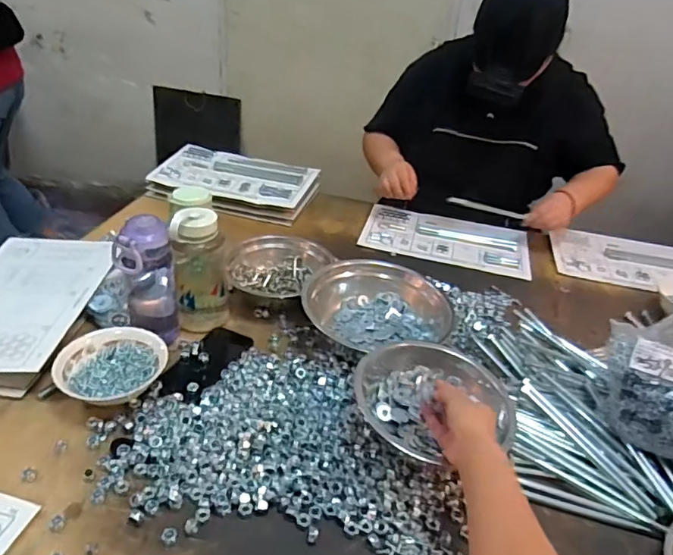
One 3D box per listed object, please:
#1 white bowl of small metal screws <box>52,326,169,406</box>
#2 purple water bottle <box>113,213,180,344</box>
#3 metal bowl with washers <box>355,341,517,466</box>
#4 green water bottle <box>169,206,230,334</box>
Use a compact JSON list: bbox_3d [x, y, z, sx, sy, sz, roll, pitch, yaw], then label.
[{"bbox_3d":[-0.321,0.125,0.773,0.148,0.045,0.112,-3,33,-13],"label":"white bowl of small metal screws"},{"bbox_3d":[-0.290,0.012,0.824,0.084,0.205,0.060,-7,34,-22],"label":"purple water bottle"},{"bbox_3d":[0.126,0.164,0.709,0.188,0.082,0.162,-8,41,-17],"label":"metal bowl with washers"},{"bbox_3d":[-0.220,-0.005,0.871,0.080,0.206,0.069,1,32,-7],"label":"green water bottle"}]

